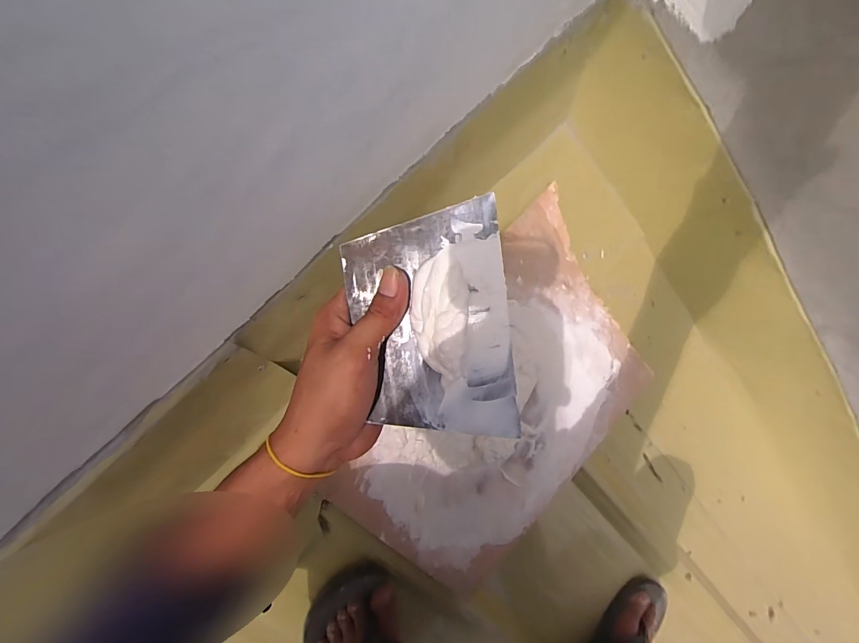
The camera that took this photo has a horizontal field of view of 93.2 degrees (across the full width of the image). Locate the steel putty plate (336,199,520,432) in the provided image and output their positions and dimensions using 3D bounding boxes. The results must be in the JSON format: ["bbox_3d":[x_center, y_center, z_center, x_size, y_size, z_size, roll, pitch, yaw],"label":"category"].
[{"bbox_3d":[0.001,0.003,0.252,0.096,0.013,0.141,-7,94,4],"label":"steel putty plate"}]

